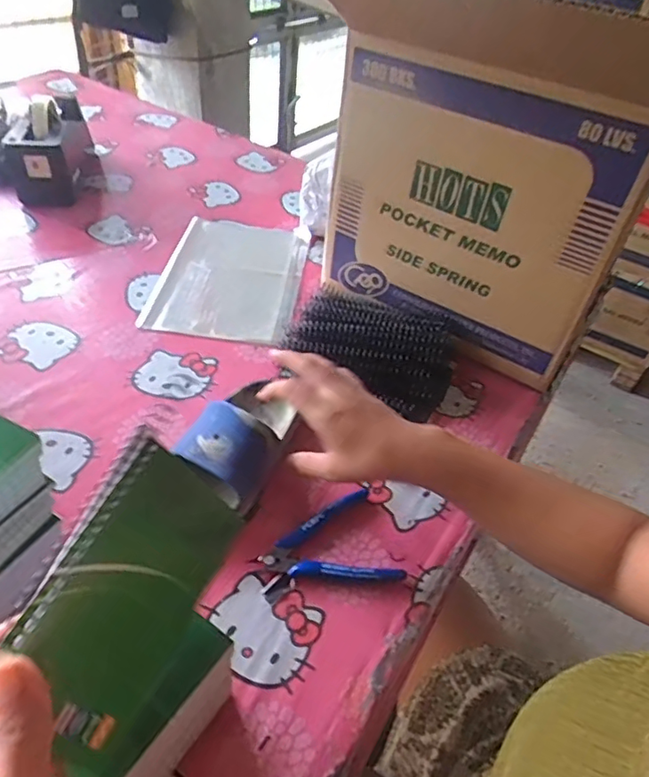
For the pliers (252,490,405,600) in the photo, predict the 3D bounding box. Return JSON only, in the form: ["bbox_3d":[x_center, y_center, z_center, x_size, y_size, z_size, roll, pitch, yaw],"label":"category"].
[{"bbox_3d":[-0.001,0.132,0.461,0.112,0.009,0.085,-12,48,-18],"label":"pliers"}]

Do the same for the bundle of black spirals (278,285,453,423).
[{"bbox_3d":[0.056,-0.055,0.616,0.178,0.063,0.116,23,47,15],"label":"bundle of black spirals"}]

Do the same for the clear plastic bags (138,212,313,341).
[{"bbox_3d":[-0.120,-0.154,0.735,0.171,0.014,0.255,8,45,0],"label":"clear plastic bags"}]

